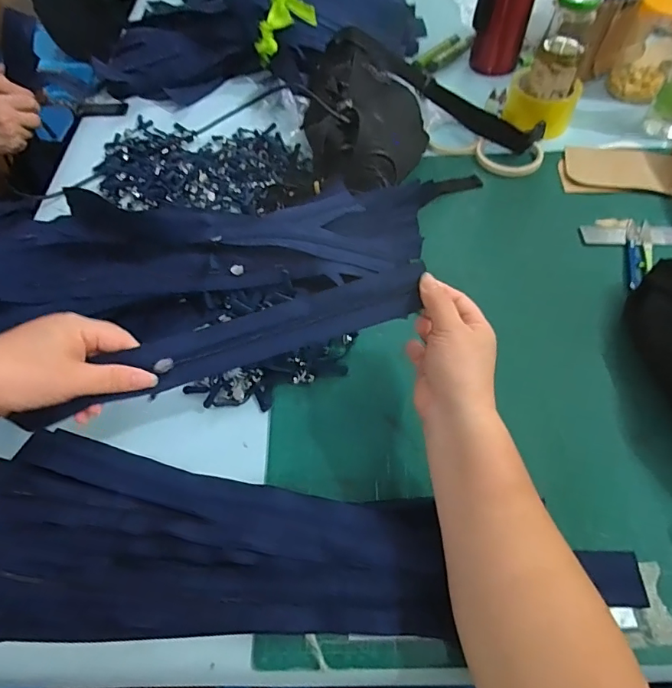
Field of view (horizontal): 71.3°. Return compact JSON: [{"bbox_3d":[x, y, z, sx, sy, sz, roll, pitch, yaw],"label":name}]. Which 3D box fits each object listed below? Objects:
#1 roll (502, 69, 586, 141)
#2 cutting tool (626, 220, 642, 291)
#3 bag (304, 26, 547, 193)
[{"bbox_3d":[0.294,-0.348,0.677,0.097,0.052,0.089,20,61,13],"label":"roll"},{"bbox_3d":[0.347,-0.106,0.546,0.015,0.006,0.113,14,60,9],"label":"cutting tool"},{"bbox_3d":[0.085,-0.323,0.645,0.319,0.087,0.280,-27,62,-15],"label":"bag"}]

